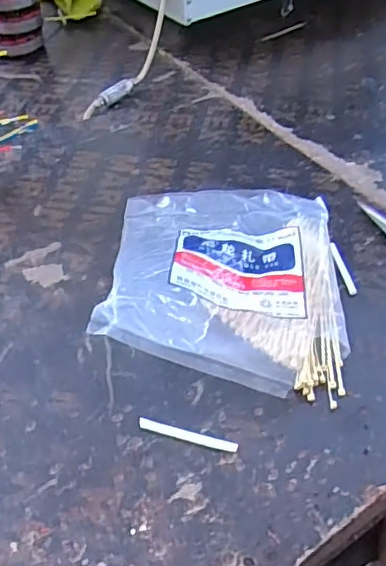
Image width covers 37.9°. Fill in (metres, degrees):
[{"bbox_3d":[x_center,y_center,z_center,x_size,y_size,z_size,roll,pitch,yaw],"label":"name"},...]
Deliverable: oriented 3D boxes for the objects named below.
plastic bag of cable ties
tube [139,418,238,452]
[{"bbox_3d":[0.031,-0.024,0.500,0.205,0.062,0.256,2,45,1],"label":"plastic bag of cable ties"},{"bbox_3d":[-0.004,0.111,0.412,0.074,0.004,0.008,12,46,11],"label":"tube"}]

